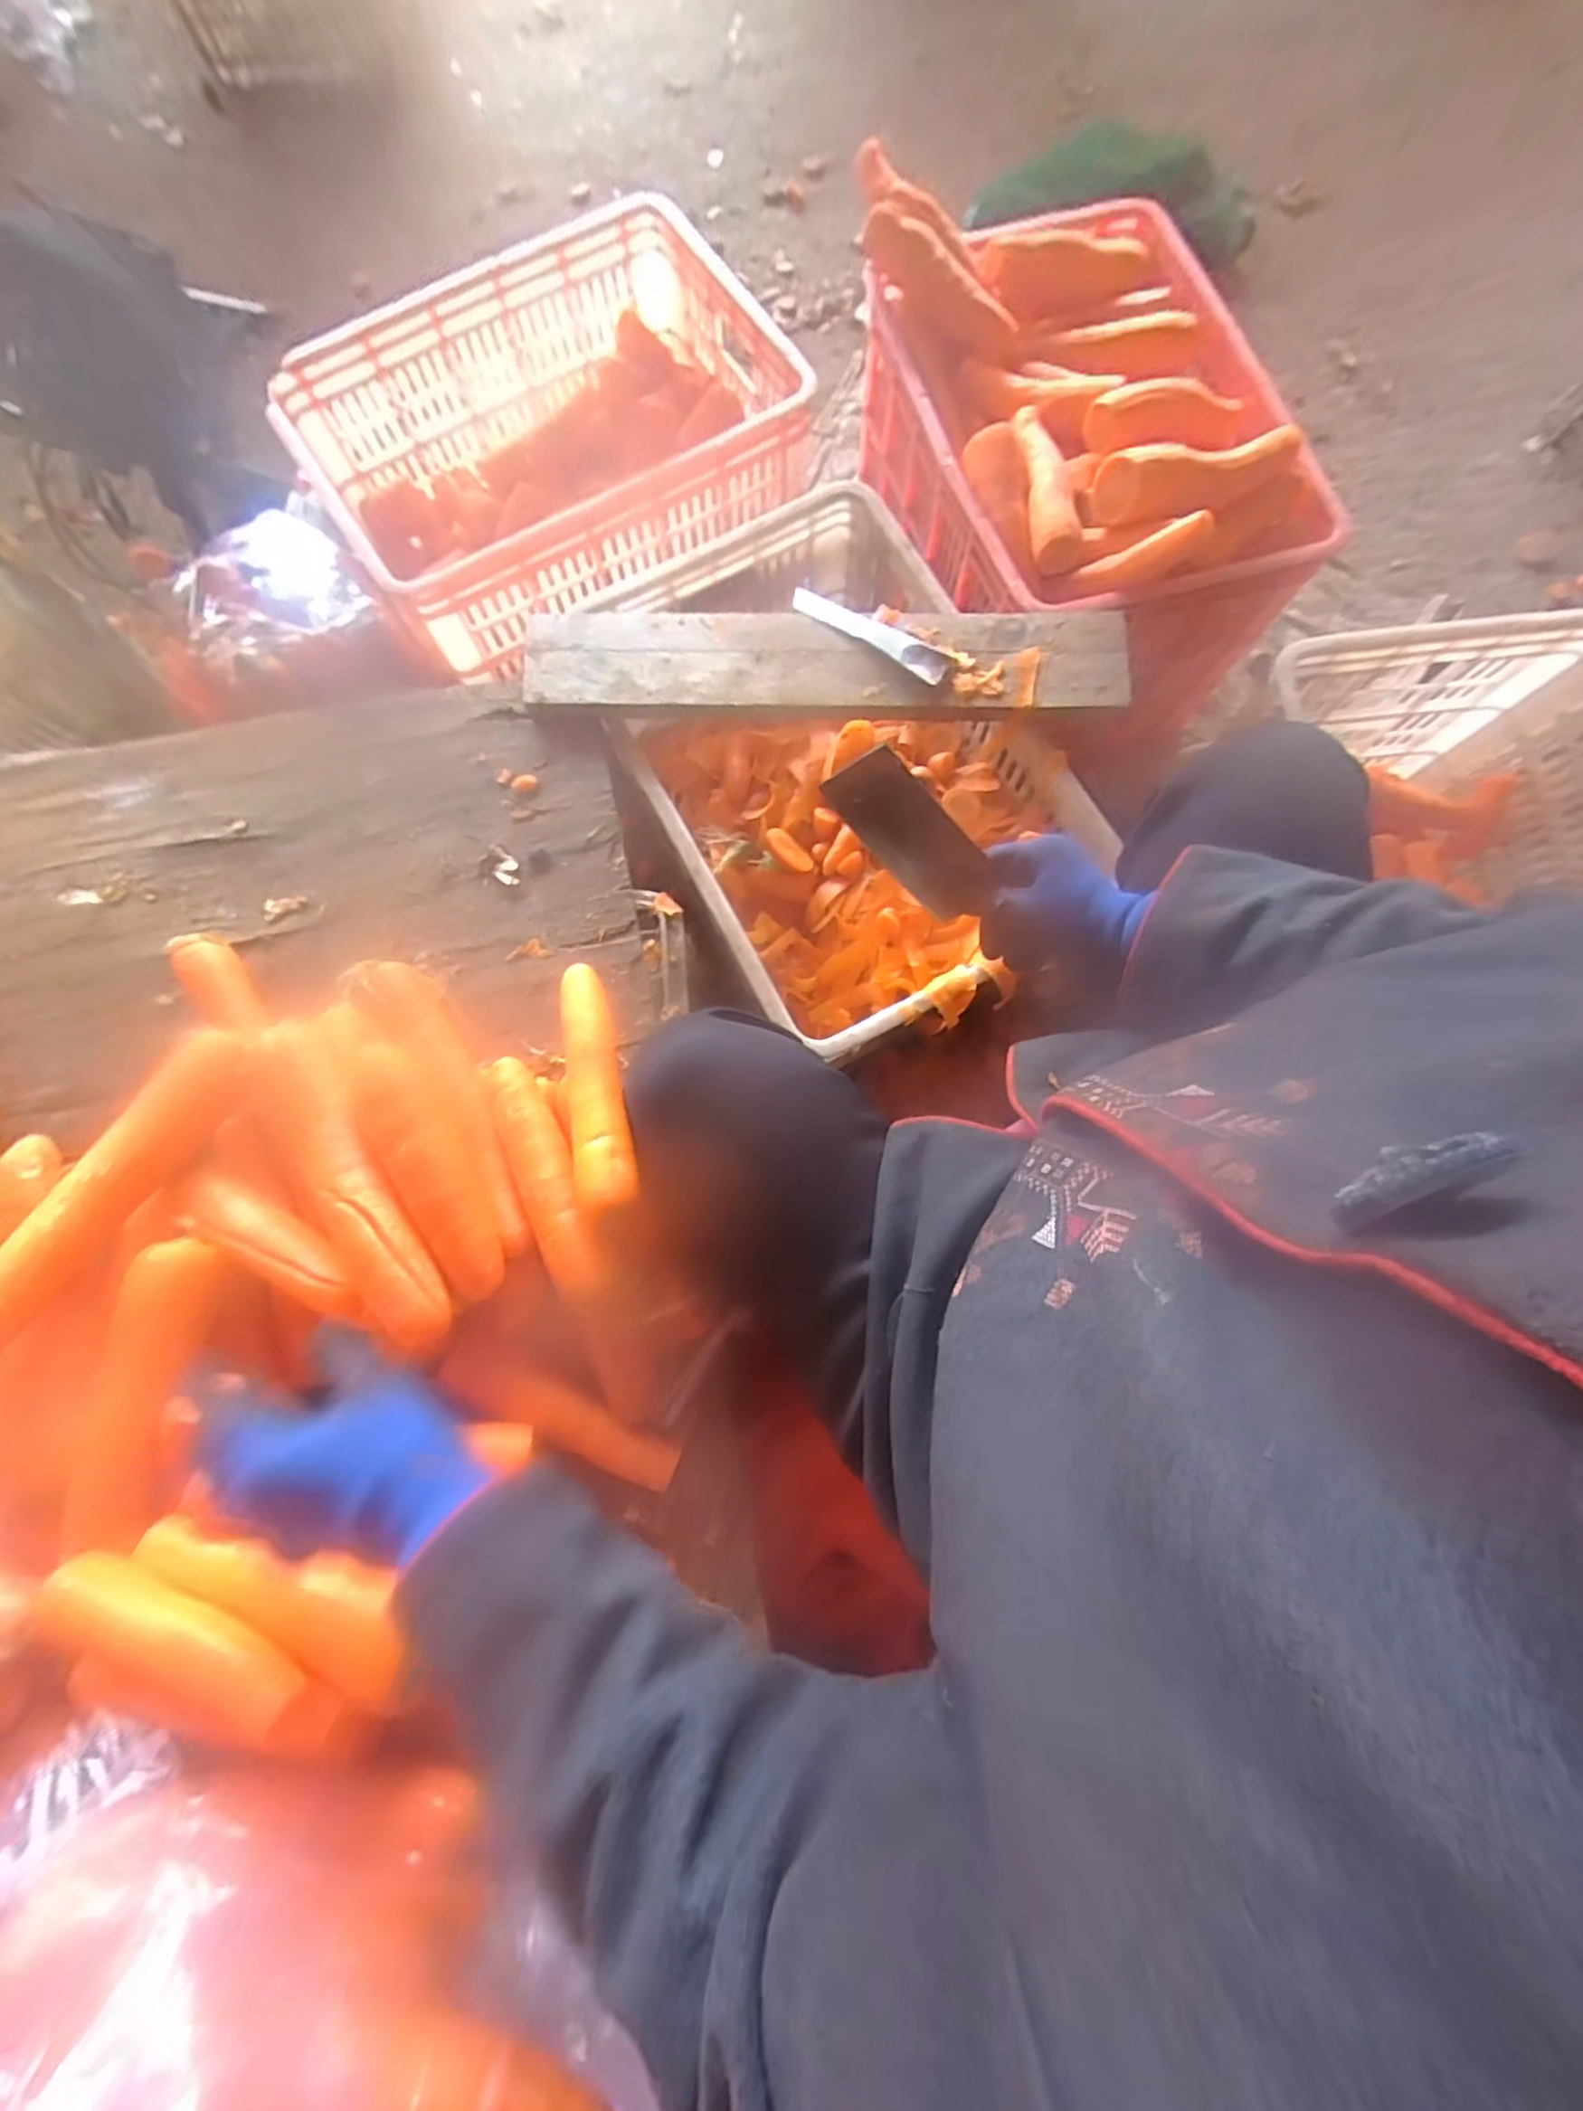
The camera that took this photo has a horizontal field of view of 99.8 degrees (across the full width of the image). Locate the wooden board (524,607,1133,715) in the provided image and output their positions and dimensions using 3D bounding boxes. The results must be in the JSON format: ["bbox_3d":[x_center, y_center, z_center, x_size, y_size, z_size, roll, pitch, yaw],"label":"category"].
[{"bbox_3d":[0.030,-0.366,0.615,0.546,0.022,0.104,1,79,1],"label":"wooden board"}]

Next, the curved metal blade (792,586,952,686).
[{"bbox_3d":[0.071,-0.389,0.613,0.159,0.011,0.030,32,81,6],"label":"curved metal blade"}]

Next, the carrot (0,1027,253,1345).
[{"bbox_3d":[-0.450,0.085,0.443,0.042,0.032,0.232,17,58,4],"label":"carrot"}]

